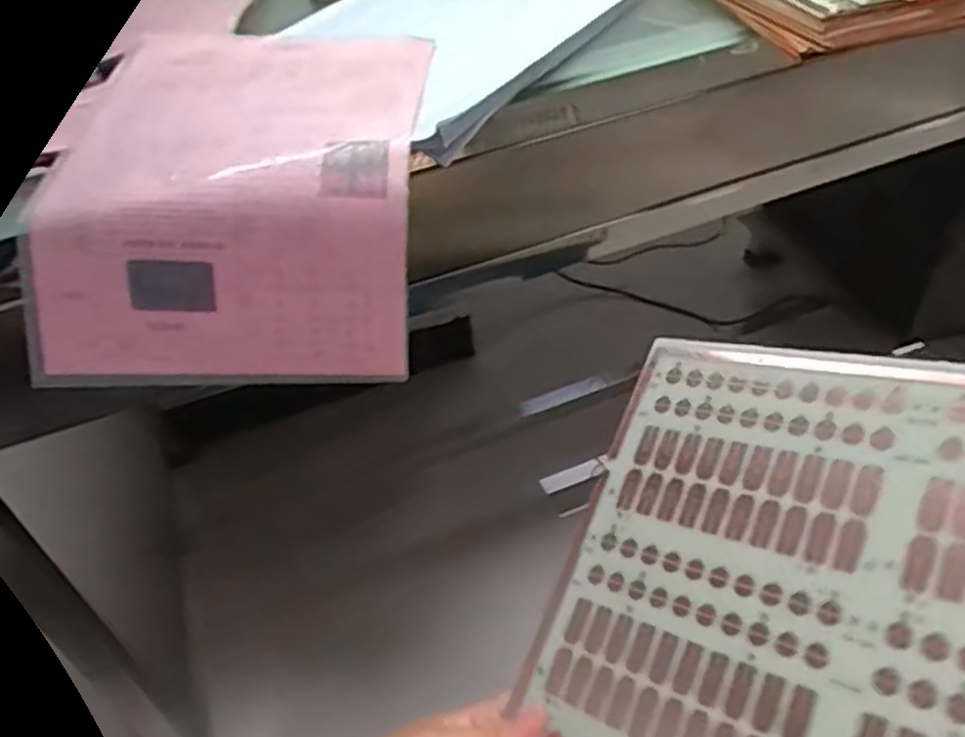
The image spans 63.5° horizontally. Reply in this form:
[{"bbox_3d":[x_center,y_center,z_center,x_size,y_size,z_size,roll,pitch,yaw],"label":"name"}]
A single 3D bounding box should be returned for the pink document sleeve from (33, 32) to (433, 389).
[{"bbox_3d":[-0.149,-0.110,0.512,0.224,0.123,0.239,-3,43,5],"label":"pink document sleeve"}]

